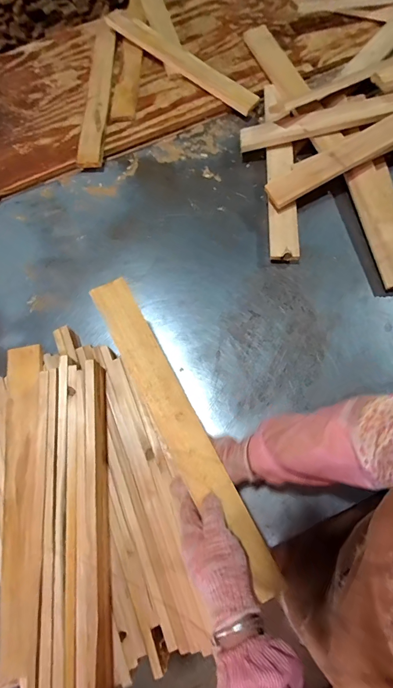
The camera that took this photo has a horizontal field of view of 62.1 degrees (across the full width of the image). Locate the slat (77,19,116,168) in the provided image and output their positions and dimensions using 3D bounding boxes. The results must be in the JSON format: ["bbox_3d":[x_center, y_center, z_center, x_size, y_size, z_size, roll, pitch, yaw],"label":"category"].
[{"bbox_3d":[-0.259,-0.661,0.857,0.066,0.020,0.474,-1,73,5],"label":"slat"}]

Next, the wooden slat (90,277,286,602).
[{"bbox_3d":[-0.026,0.111,0.470,0.061,0.017,0.476,-30,78,-8],"label":"wooden slat"}]

